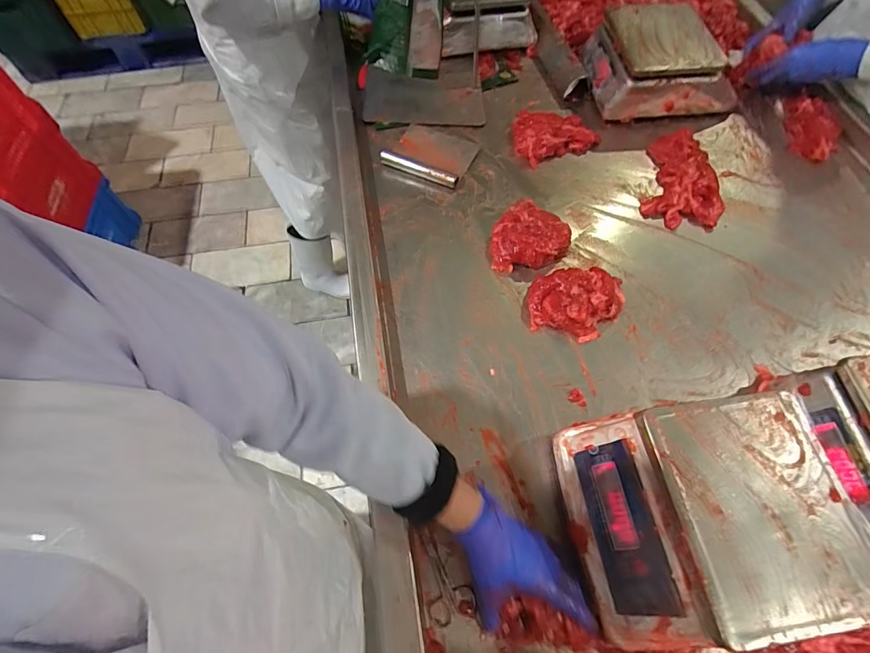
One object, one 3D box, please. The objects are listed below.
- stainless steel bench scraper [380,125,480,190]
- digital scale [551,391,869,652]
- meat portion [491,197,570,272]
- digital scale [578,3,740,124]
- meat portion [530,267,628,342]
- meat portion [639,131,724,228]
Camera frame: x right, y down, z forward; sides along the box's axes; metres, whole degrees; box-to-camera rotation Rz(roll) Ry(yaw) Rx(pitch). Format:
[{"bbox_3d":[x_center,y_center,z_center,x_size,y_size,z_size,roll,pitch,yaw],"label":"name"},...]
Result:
[{"bbox_3d":[-0.005,-0.338,0.818,0.152,0.024,0.141,21,64,11],"label":"stainless steel bench scraper"},{"bbox_3d":[0.279,0.202,0.458,0.237,0.142,0.227,-7,62,-3],"label":"digital scale"},{"bbox_3d":[0.150,-0.156,0.700,0.123,0.044,0.117,0,62,1],"label":"meat portion"},{"bbox_3d":[0.471,-0.556,0.892,0.273,0.130,0.223,-3,62,-1],"label":"digital scale"},{"bbox_3d":[0.219,-0.038,0.647,0.150,0.047,0.113,-5,62,-2],"label":"meat portion"},{"bbox_3d":[0.473,-0.283,0.793,0.139,0.035,0.229,15,63,9],"label":"meat portion"}]

